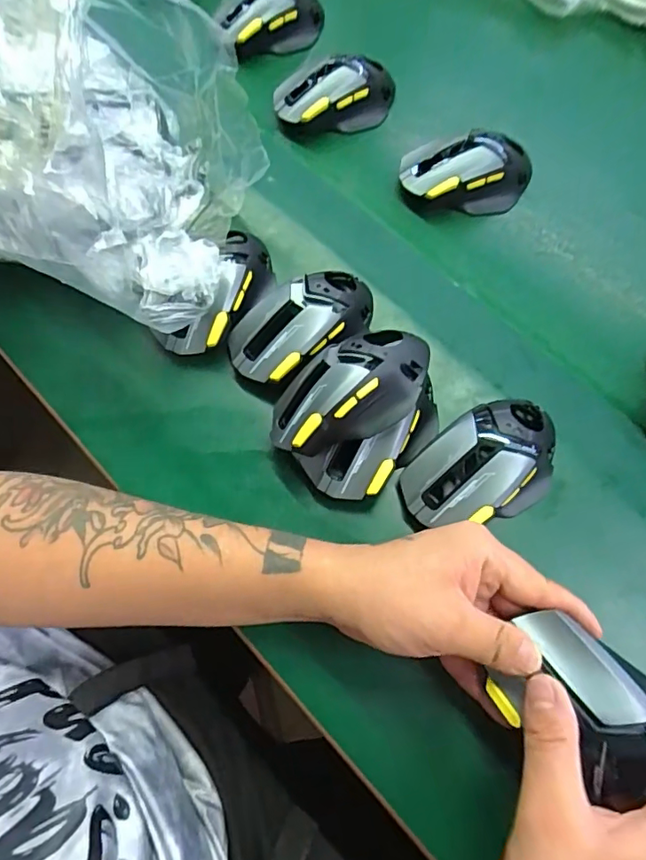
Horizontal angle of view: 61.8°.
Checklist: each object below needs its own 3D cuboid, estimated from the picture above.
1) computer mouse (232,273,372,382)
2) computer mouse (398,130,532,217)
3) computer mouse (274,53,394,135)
[{"bbox_3d":[-0.014,-0.077,0.409,0.119,0.041,0.065,-26,70,-7],"label":"computer mouse"},{"bbox_3d":[0.124,-0.220,0.458,0.113,0.041,0.060,-6,69,0],"label":"computer mouse"},{"bbox_3d":[0.013,-0.304,0.494,0.116,0.046,0.055,-13,69,-2],"label":"computer mouse"}]

